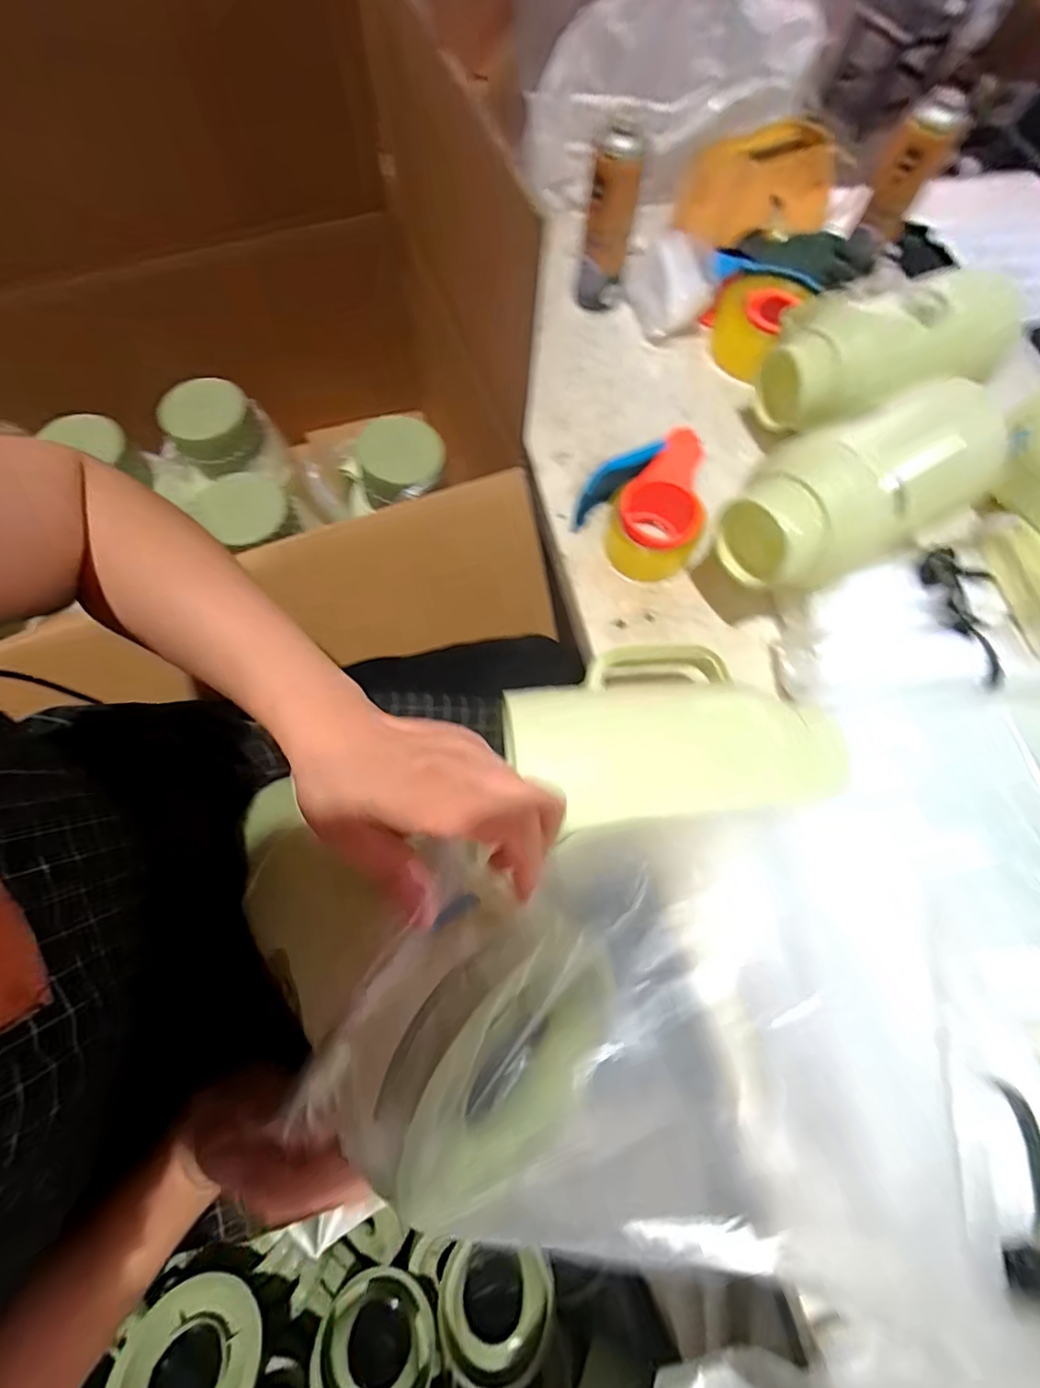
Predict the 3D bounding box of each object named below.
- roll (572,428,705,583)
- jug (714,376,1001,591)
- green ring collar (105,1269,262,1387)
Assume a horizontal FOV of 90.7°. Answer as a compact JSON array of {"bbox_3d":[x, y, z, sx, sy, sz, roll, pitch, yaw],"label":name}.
[{"bbox_3d":[0.146,-0.201,0.541,0.121,0.066,0.133,1,70,-2],"label":"roll"},{"bbox_3d":[0.314,-0.177,0.468,0.265,0.114,0.103,-24,73,-11],"label":"jug"},{"bbox_3d":[-0.335,0.681,0.512,0.136,0.018,0.130,5,33,-3],"label":"green ring collar"}]

